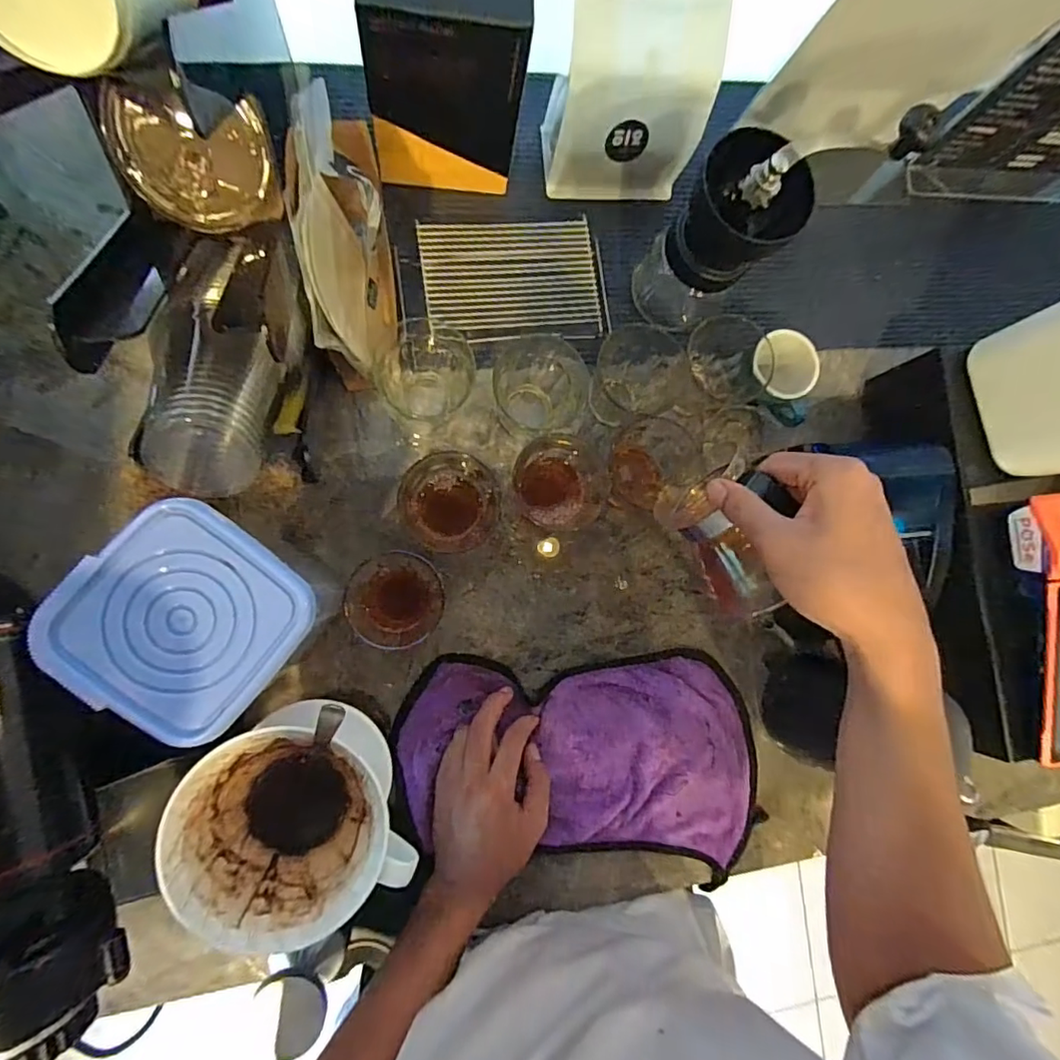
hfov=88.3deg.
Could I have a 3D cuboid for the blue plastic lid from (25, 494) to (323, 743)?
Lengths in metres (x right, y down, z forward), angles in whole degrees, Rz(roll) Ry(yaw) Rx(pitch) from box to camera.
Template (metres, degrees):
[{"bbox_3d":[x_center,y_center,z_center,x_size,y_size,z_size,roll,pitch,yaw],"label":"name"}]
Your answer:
[{"bbox_3d":[-0.181,0.047,0.284,0.103,0.016,0.105,38,81,-4],"label":"blue plastic lid"}]

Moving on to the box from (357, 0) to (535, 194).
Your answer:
[{"bbox_3d":[-0.064,-0.341,0.423,0.112,0.170,0.052,0,86,-9],"label":"box"}]

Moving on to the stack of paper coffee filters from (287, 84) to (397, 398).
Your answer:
[{"bbox_3d":[-0.143,-0.213,0.439,0.065,0.121,0.167,-7,87,-9],"label":"stack of paper coffee filters"}]

